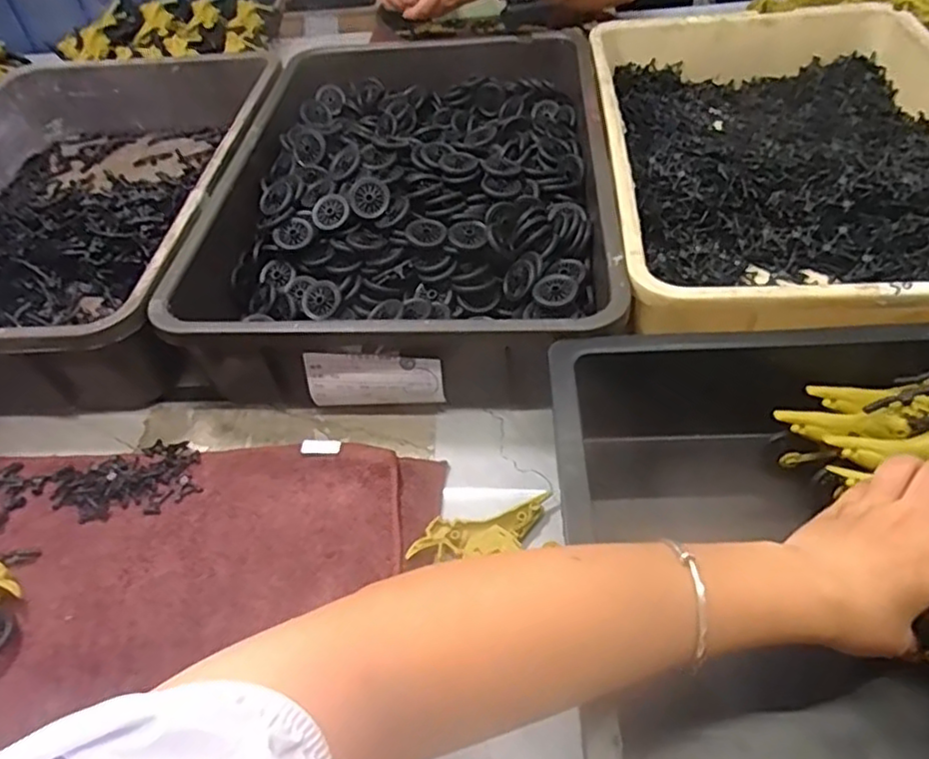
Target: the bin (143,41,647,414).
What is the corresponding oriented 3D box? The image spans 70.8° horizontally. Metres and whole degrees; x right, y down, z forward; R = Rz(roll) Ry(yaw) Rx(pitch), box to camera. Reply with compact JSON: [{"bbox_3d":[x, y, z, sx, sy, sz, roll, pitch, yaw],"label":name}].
[{"bbox_3d":[-0.045,-0.187,0.657,0.368,0.098,0.504,2,47,7],"label":"bin"}]

